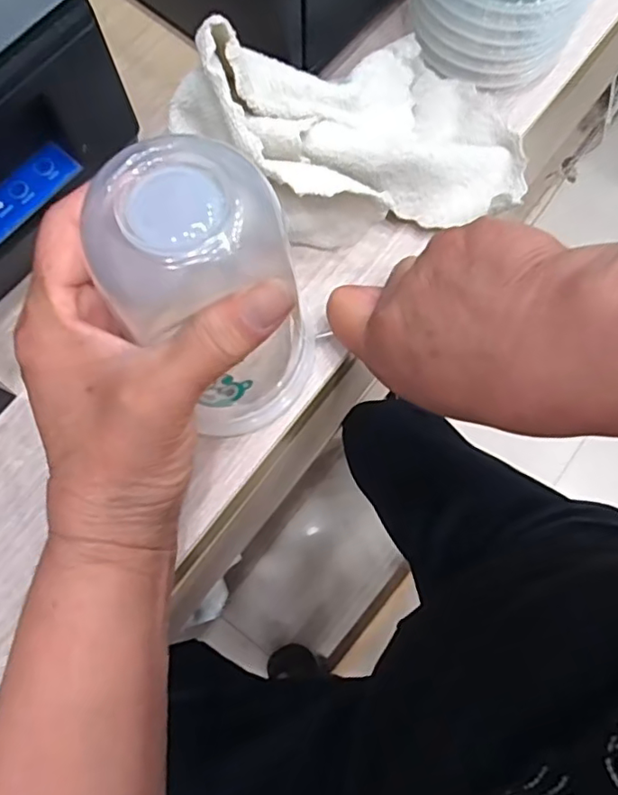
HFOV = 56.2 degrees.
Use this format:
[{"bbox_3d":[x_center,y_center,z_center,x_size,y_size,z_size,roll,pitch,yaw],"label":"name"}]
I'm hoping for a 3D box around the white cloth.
[{"bbox_3d":[0.022,-0.129,0.264,0.161,0.069,0.096,-14,76,-4],"label":"white cloth"}]

